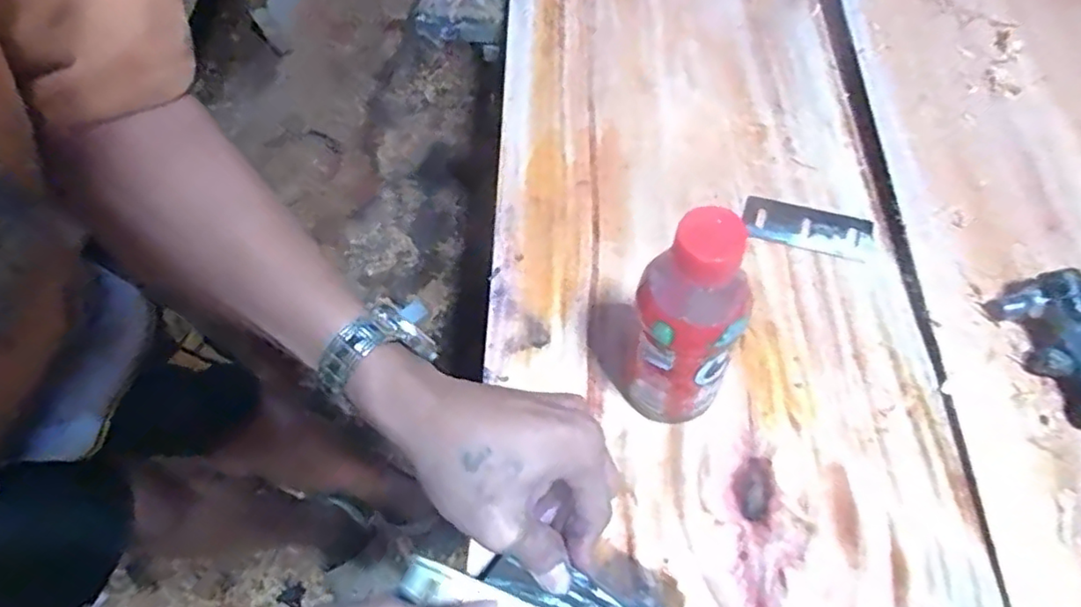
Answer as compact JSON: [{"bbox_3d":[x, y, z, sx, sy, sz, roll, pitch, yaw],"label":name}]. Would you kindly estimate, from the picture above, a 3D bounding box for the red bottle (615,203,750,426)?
[{"bbox_3d":[0.071,0.010,0.335,0.061,0.178,0.067,10,62,10],"label":"red bottle"}]

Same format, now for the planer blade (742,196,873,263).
[{"bbox_3d":[0.193,-0.054,0.457,0.089,0.006,0.040,14,63,12],"label":"planer blade"}]

